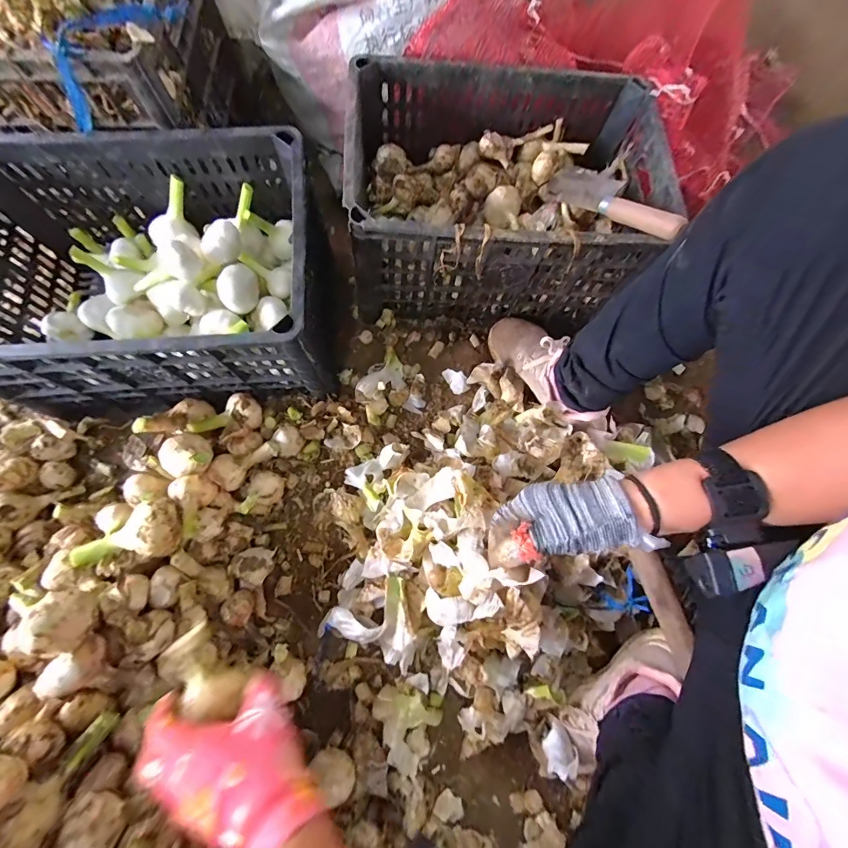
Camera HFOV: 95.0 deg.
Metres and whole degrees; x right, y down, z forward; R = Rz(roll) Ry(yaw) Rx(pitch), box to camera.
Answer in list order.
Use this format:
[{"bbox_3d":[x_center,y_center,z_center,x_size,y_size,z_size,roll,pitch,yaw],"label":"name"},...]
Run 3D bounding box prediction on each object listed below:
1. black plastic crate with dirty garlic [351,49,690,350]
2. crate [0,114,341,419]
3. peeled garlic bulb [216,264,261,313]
[{"bbox_3d":[0.117,-0.336,0.610,0.435,0.226,0.310,2,76,-1],"label":"black plastic crate with dirty garlic"},{"bbox_3d":[-0.360,-0.194,0.528,0.433,0.196,0.292,-5,76,-3],"label":"crate"},{"bbox_3d":[-0.252,-0.184,0.533,0.059,0.041,0.043,-33,79,-10],"label":"peeled garlic bulb"}]

